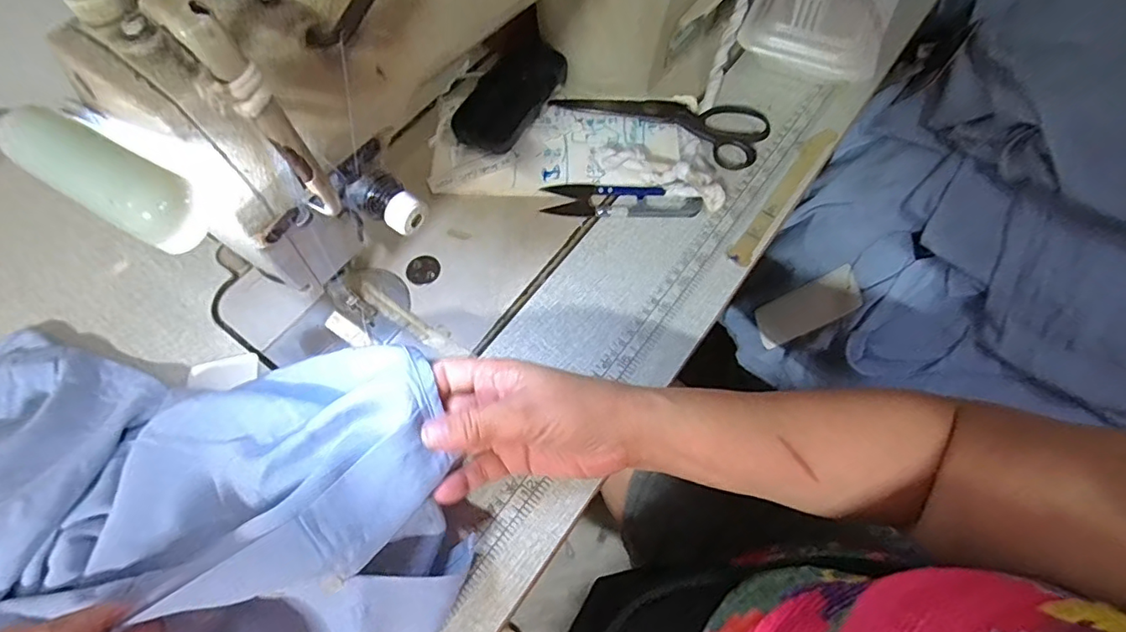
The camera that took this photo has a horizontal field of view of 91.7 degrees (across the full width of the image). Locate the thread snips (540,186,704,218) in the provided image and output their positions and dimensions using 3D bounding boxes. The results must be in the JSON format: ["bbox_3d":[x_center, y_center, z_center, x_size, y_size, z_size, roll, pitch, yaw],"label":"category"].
[{"bbox_3d":[0.045,-0.087,0.413,0.116,0.009,0.027,2,65,1],"label":"thread snips"}]

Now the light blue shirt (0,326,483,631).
[{"bbox_3d":[-0.276,0.134,0.274,0.426,0.077,0.315,-40,71,-17],"label":"light blue shirt"}]

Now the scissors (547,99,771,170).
[{"bbox_3d":[0.081,-0.169,0.448,0.168,0.013,0.057,25,67,11],"label":"scissors"}]

